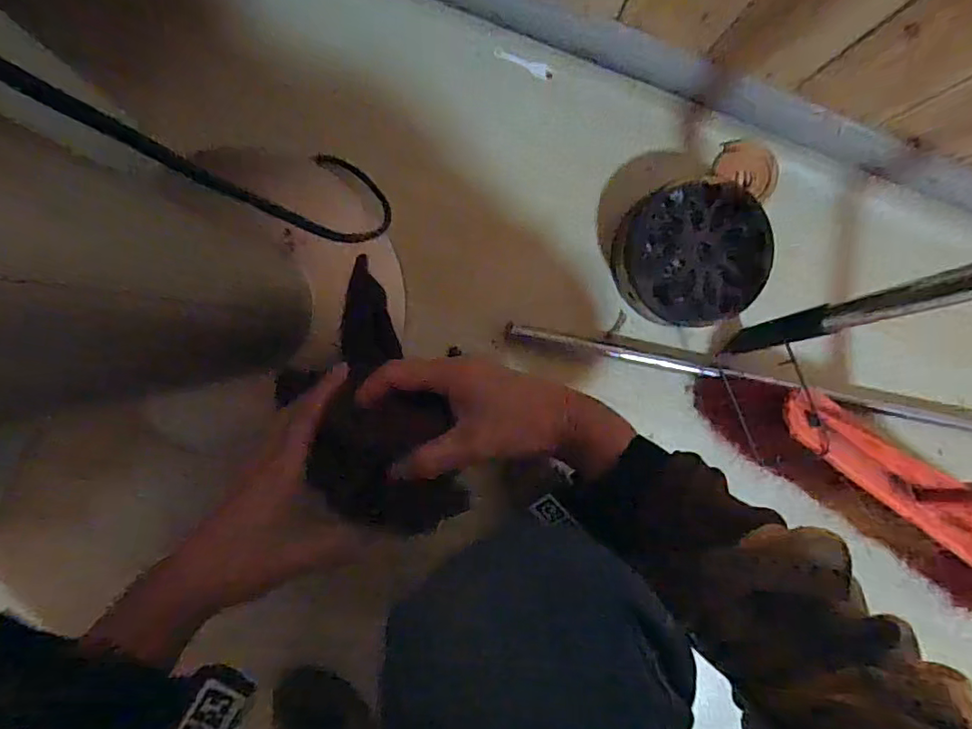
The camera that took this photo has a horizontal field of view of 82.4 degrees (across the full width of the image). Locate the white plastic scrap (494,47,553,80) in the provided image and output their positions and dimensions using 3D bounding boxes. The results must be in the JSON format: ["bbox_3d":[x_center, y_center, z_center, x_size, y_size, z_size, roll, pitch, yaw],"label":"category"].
[{"bbox_3d":[0.038,-0.305,0.562,0.063,0.009,0.012,24,92,-4],"label":"white plastic scrap"}]

